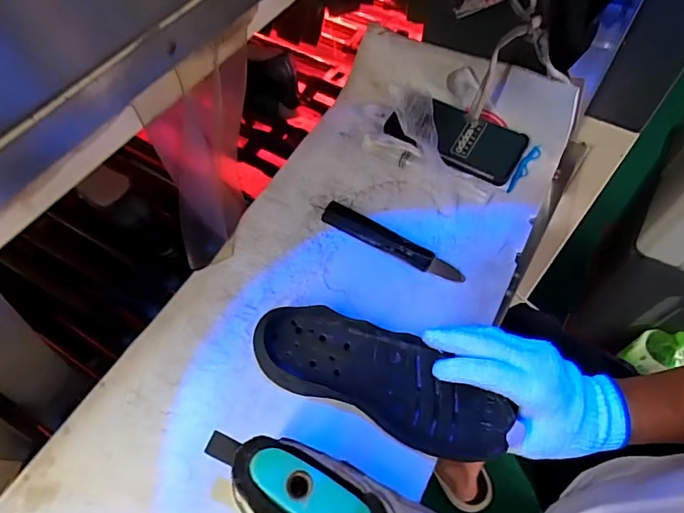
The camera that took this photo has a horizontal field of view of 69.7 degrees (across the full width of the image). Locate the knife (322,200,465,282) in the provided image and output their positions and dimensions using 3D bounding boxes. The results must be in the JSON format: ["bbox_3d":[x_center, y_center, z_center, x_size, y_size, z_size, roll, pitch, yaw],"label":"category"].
[{"bbox_3d":[0.055,-0.015,0.537,0.165,0.015,0.027,27,62,14],"label":"knife"}]

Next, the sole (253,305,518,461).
[{"bbox_3d":[0.034,0.109,0.447,0.230,0.024,0.083,23,61,10],"label":"sole"}]

